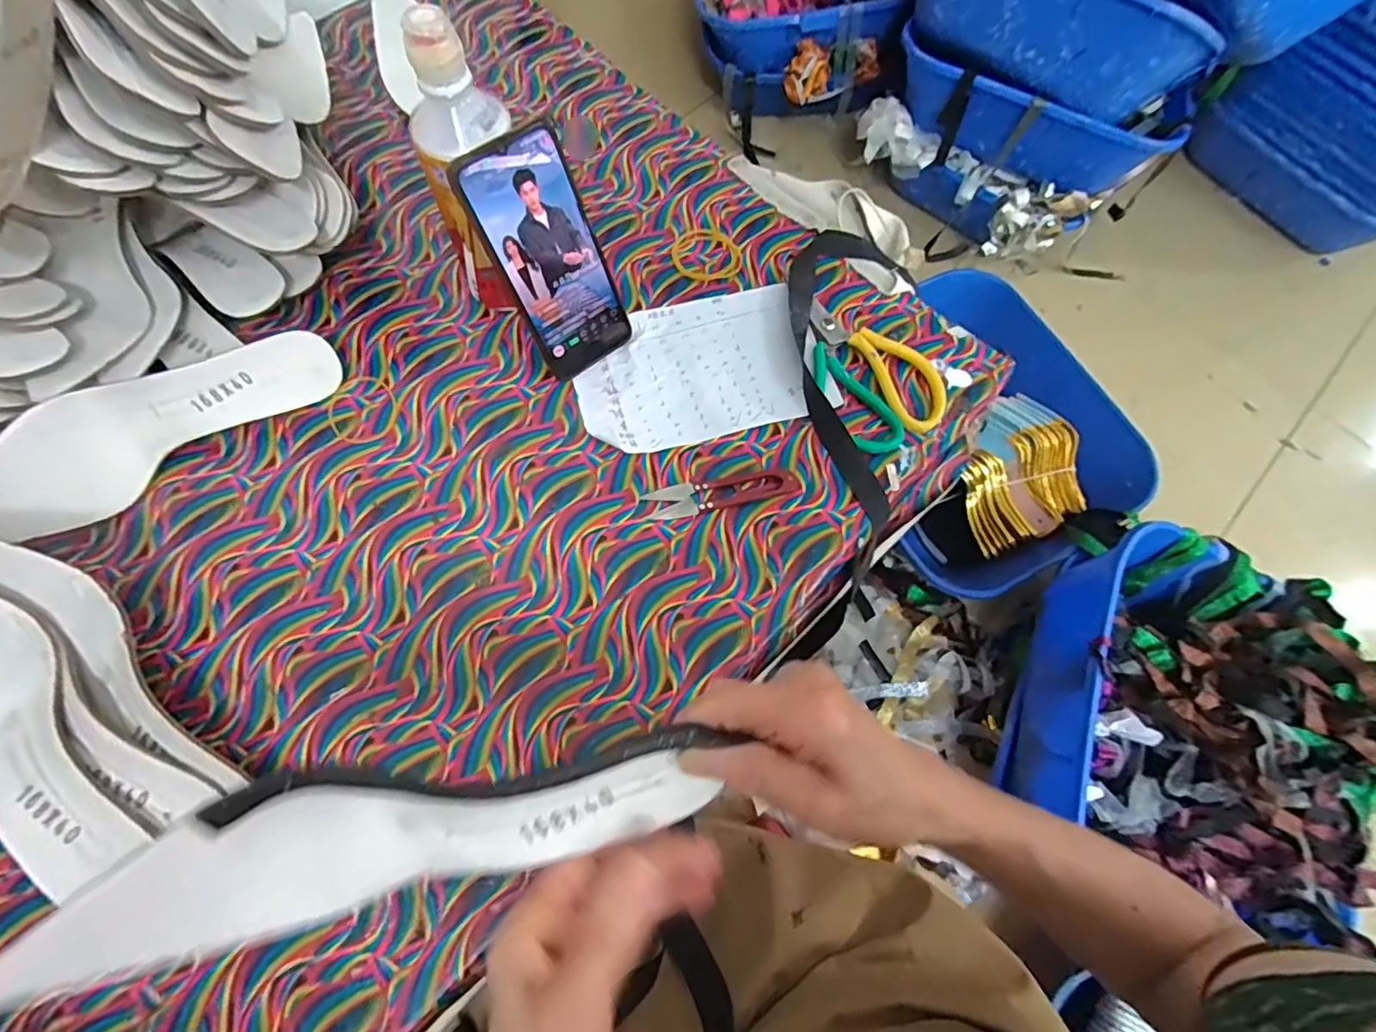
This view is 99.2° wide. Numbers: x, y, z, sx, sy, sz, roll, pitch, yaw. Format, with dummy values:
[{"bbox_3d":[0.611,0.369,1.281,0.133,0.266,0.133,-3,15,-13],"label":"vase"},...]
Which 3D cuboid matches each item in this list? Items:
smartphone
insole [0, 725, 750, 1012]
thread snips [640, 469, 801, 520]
[{"bbox_3d":[-0.096,-0.180,0.420,0.076,0.159,0.008,-39,47,-15],"label":"smartphone"},{"bbox_3d":[-0.112,0.131,0.243,0.248,0.061,0.055,-7,70,-15],"label":"insole"},{"bbox_3d":[0.027,-0.017,0.445,0.117,0.004,0.027,-10,70,-6],"label":"thread snips"}]

